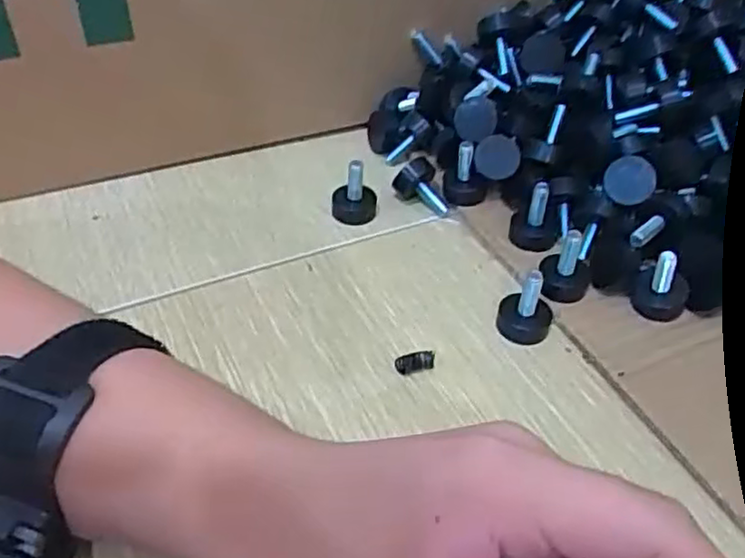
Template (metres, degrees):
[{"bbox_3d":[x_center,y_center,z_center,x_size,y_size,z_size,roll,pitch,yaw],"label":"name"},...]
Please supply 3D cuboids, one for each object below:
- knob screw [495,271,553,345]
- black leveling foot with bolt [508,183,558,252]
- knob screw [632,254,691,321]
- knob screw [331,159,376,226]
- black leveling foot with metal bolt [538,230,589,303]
[{"bbox_3d":[0.071,0.011,0.325,0.024,0.030,0.020,20,45,18],"label":"knob screw"},{"bbox_3d":[0.084,-0.030,0.368,0.023,0.036,0.022,10,43,8],"label":"black leveling foot with bolt"},{"bbox_3d":[0.138,0.001,0.334,0.024,0.035,0.022,25,47,23],"label":"knob screw"},{"bbox_3d":[-0.010,-0.049,0.386,0.025,0.035,0.021,0,42,-3],"label":"knob screw"},{"bbox_3d":[0.093,-0.007,0.339,0.024,0.034,0.020,17,44,15],"label":"black leveling foot with metal bolt"}]

